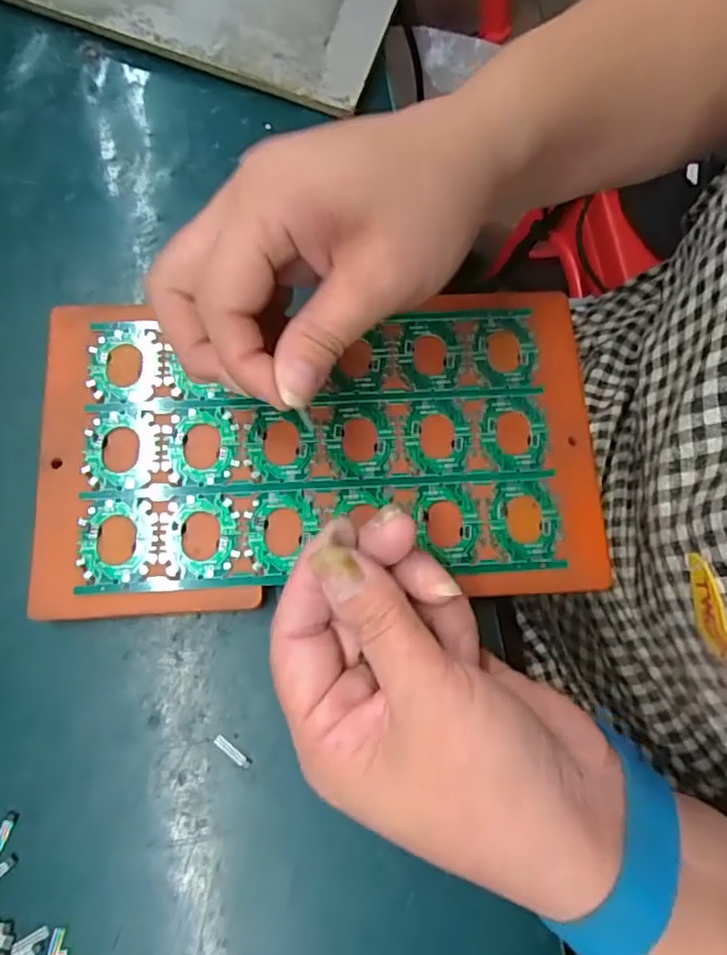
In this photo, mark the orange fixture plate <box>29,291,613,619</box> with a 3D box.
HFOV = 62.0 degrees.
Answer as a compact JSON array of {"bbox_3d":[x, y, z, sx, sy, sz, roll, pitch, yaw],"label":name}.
[{"bbox_3d":[-0.019,-0.014,0.266,0.238,0.015,0.134,-2,80,-4],"label":"orange fixture plate"}]

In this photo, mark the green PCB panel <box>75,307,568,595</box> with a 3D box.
[{"bbox_3d":[-0.018,-0.015,0.264,0.199,0.010,0.118,-3,78,-1],"label":"green PCB panel"}]

